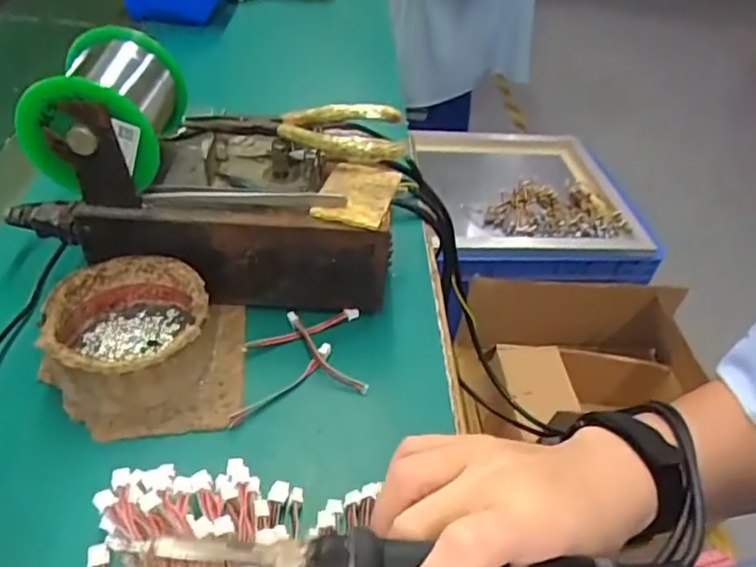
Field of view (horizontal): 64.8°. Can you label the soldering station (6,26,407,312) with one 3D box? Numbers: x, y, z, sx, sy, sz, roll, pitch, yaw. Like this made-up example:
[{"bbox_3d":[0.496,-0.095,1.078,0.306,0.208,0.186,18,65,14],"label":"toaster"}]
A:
[{"bbox_3d":[-0.097,-0.066,0.368,0.219,0.133,0.107,2,41,-4],"label":"soldering station"}]

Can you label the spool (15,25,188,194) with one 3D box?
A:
[{"bbox_3d":[-0.151,-0.100,0.335,0.068,0.059,0.080,4,41,-4],"label":"spool"}]

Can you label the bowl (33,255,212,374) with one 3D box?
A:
[{"bbox_3d":[-0.135,0.027,0.328,0.081,0.041,0.081,3,41,-3],"label":"bowl"}]

